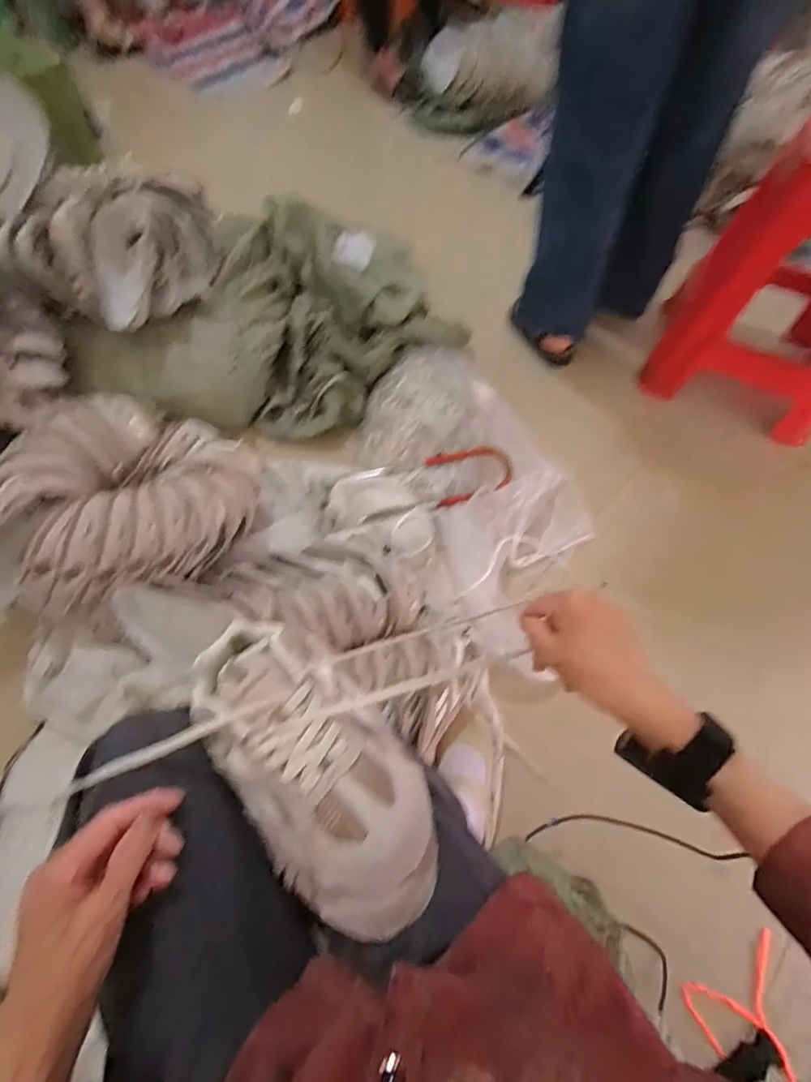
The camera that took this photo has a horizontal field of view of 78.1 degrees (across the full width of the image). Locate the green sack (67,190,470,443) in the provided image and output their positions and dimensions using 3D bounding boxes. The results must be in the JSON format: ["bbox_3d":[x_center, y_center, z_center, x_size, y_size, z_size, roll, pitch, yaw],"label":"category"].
[{"bbox_3d":[-0.242,-0.423,1.057,0.533,0.175,0.698,34,65,14],"label":"green sack"}]

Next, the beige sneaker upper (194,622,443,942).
[{"bbox_3d":[-0.081,0.177,0.407,0.122,0.066,0.263,-37,66,-20],"label":"beige sneaker upper"}]

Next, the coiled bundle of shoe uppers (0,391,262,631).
[{"bbox_3d":[-0.469,-0.061,0.819,0.375,0.129,0.378,14,62,4],"label":"coiled bundle of shoe uppers"}]

